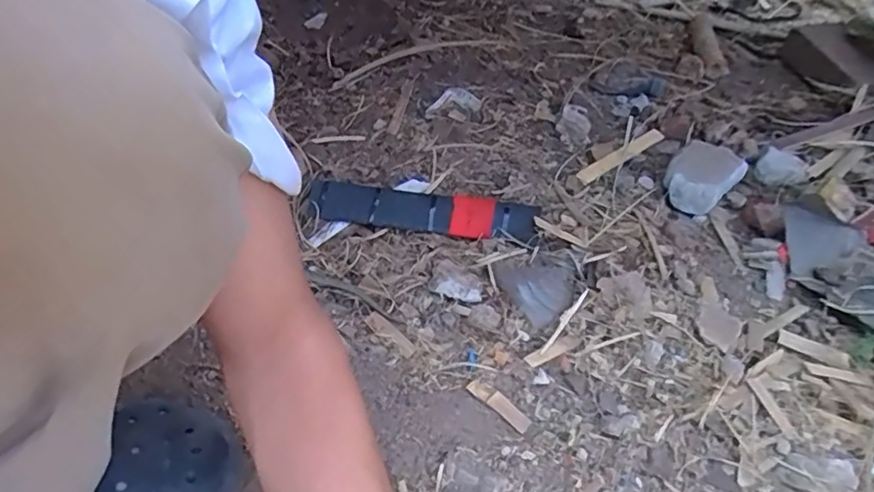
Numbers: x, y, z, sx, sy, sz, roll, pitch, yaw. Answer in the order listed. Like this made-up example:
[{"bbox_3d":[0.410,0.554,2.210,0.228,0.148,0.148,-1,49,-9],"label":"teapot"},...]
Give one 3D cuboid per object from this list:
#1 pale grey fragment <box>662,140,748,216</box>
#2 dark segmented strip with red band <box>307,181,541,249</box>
[{"bbox_3d":[0.366,-0.100,0.816,0.085,0.046,0.129,29,50,30],"label":"pale grey fragment"},{"bbox_3d":[-0.024,-0.045,0.740,0.294,0.017,0.062,8,64,13],"label":"dark segmented strip with red band"}]

